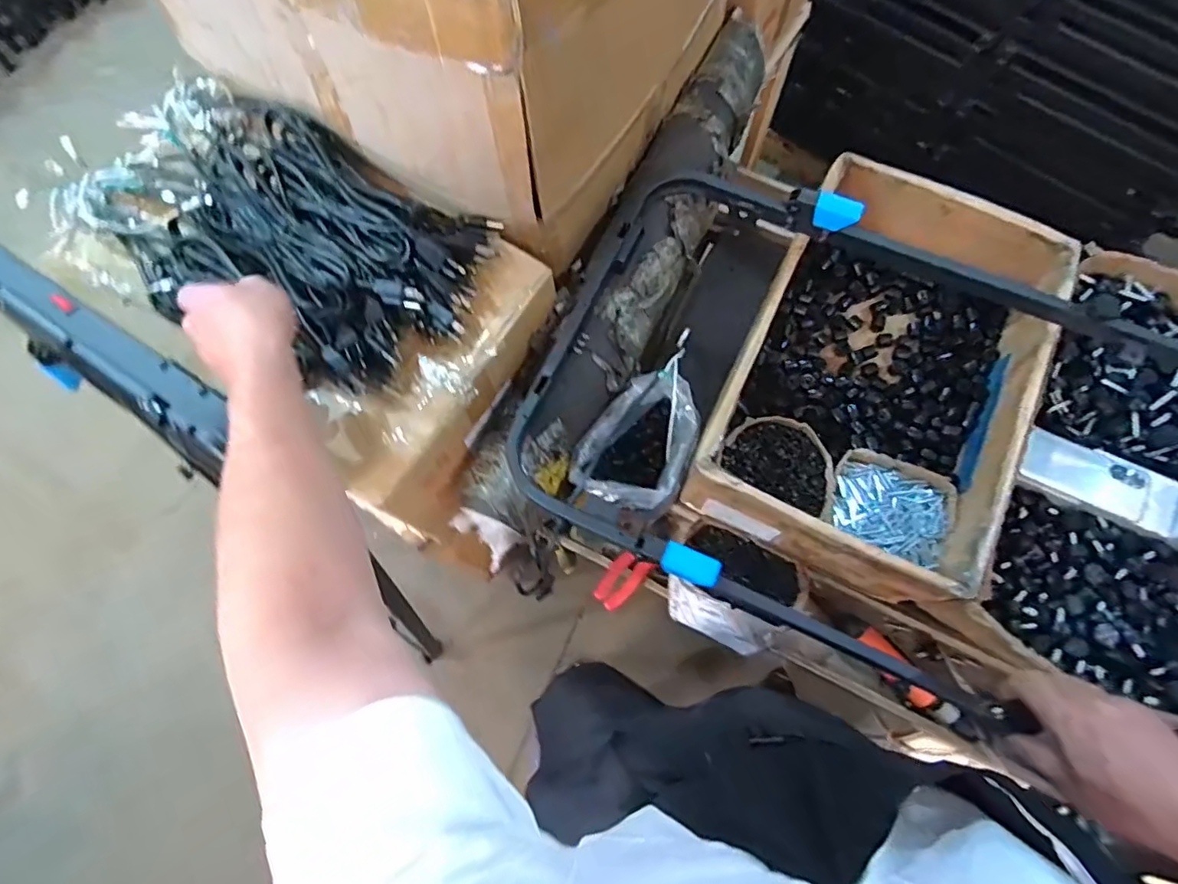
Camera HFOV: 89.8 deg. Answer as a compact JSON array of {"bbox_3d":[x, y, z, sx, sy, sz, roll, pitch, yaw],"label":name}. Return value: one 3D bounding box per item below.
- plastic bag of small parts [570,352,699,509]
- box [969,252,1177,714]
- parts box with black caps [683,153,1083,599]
[{"bbox_3d":[0.074,0.007,0.790,0.123,0.125,0.185,38,77,12],"label":"plastic bag of small parts"},{"bbox_3d":[0.716,0.051,0.761,0.316,0.108,0.589,29,75,10],"label":"box"},{"bbox_3d":[0.395,-0.089,0.818,0.333,0.168,0.521,26,74,9],"label":"parts box with black caps"}]

